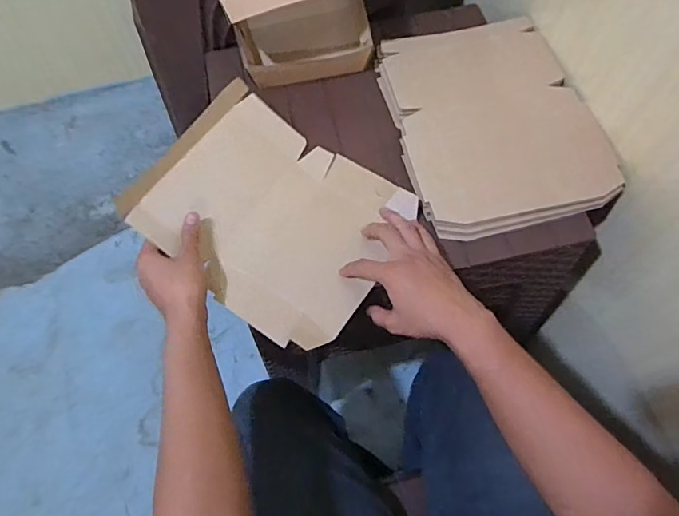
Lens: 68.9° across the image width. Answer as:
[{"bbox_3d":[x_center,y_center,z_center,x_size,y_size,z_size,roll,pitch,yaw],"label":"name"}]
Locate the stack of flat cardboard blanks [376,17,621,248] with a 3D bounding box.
[{"bbox_3d":[0.208,-0.195,0.684,0.255,0.022,0.335,-12,65,-5],"label":"stack of flat cardboard blanks"}]

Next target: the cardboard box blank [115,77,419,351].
[{"bbox_3d":[-0.088,-0.058,0.626,0.307,0.054,0.244,32,70,15],"label":"cardboard box blank"}]

